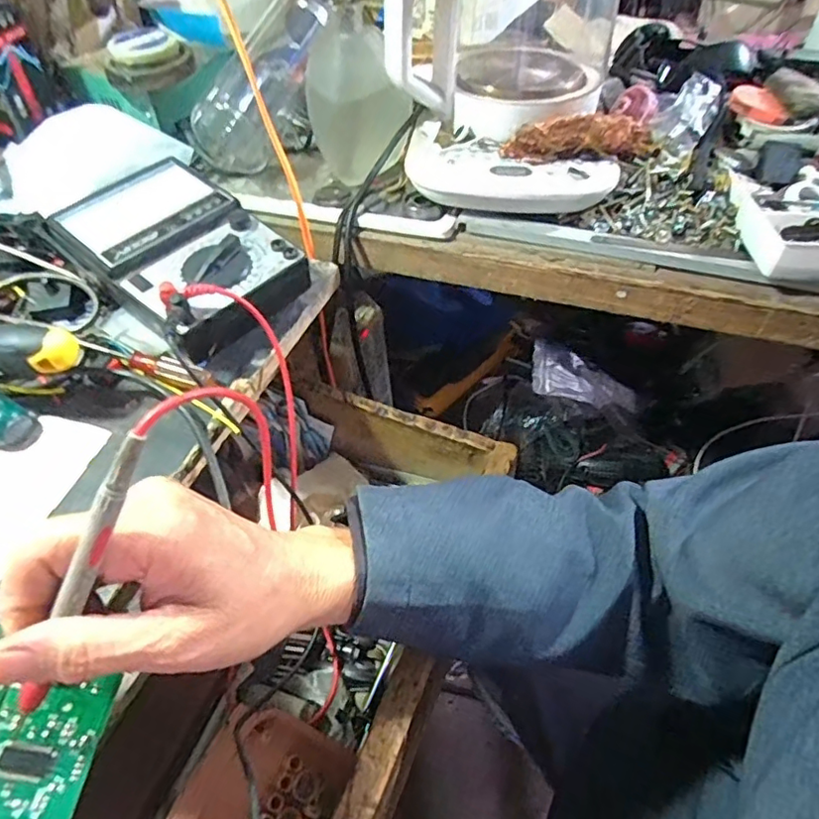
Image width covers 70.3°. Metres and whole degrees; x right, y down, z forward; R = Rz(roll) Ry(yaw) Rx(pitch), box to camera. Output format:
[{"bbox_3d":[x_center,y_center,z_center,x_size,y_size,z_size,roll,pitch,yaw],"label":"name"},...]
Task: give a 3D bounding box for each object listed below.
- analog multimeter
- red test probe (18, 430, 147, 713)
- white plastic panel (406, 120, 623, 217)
[{"bbox_3d":[-0.162,-0.111,0.420,0.182,0.052,0.108,34,58,27],"label":"analog multimeter"},{"bbox_3d":[-0.121,0.062,0.213,0.007,0.121,0.009,33,14,26],"label":"red test probe"},{"bbox_3d":[0.076,-0.185,0.459,0.163,0.027,0.074,12,51,12],"label":"white plastic panel"}]

